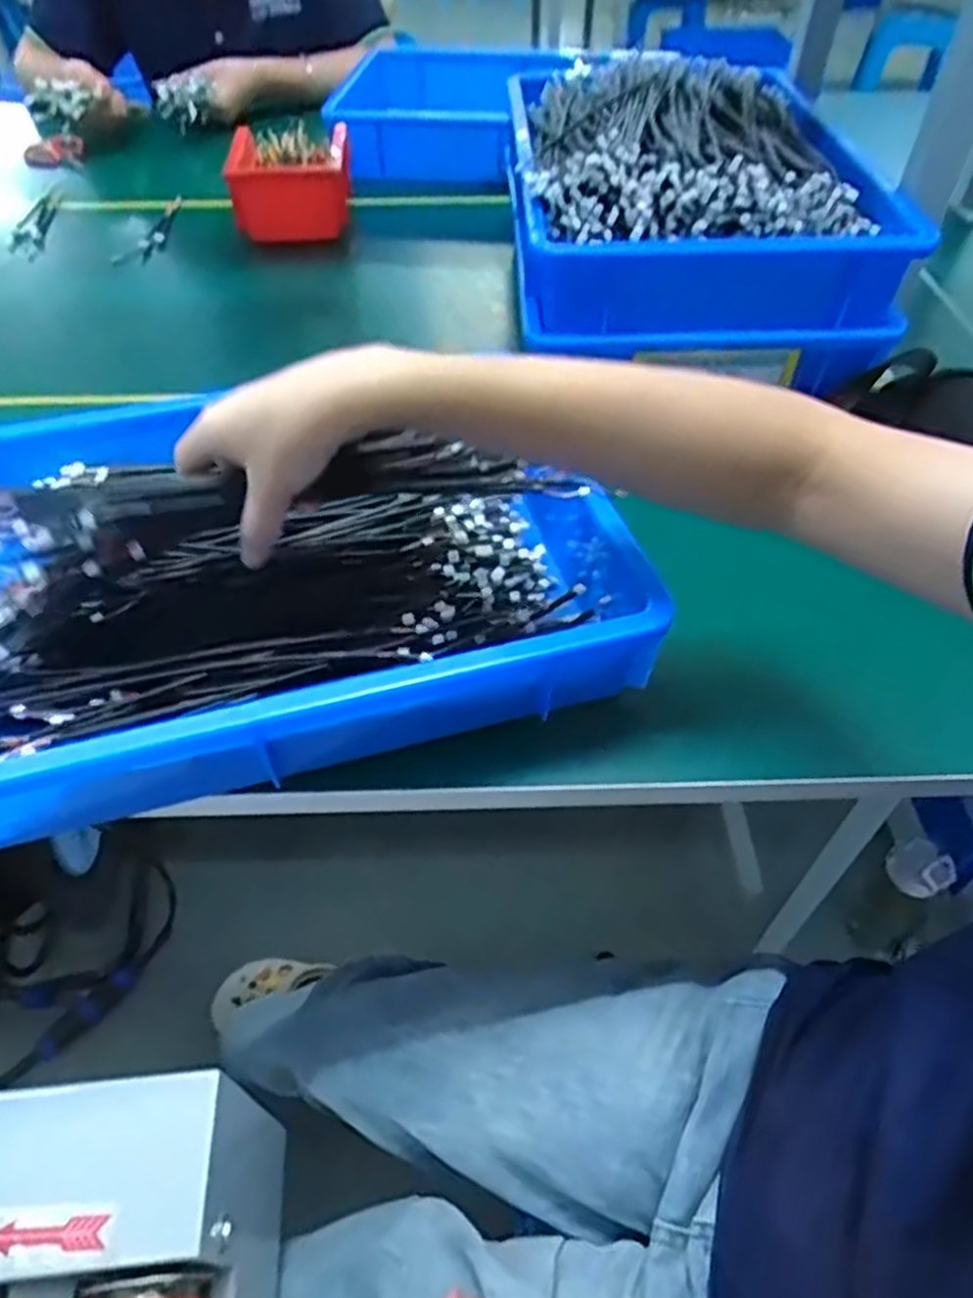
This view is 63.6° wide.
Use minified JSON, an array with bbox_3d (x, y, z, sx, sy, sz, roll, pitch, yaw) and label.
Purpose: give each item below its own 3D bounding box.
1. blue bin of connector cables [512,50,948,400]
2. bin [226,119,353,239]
[{"bbox_3d":[0.170,-0.403,0.695,0.293,0.110,0.413,0,50,0],"label":"blue bin of connector cables"},{"bbox_3d":[-0.221,-0.536,0.896,0.121,0.077,0.165,-4,50,-3],"label":"bin"}]

